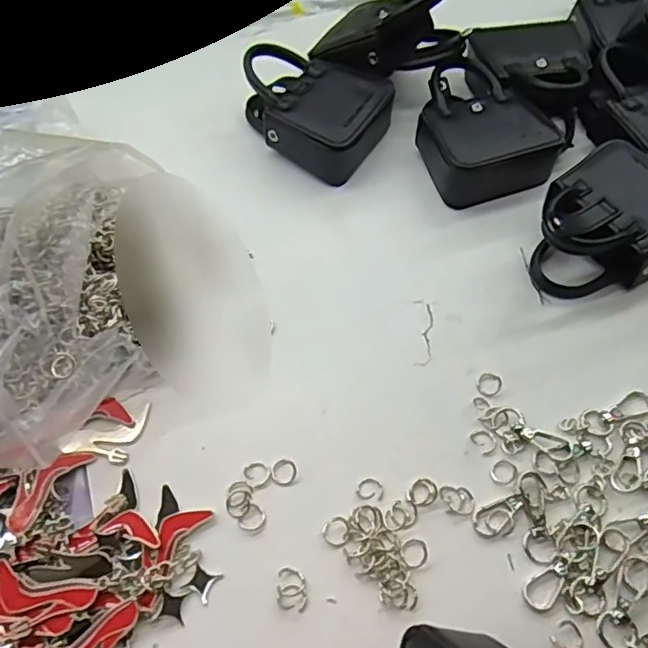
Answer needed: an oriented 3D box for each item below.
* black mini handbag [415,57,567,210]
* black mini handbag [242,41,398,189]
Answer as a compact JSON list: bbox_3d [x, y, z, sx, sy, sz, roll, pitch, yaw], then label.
[{"bbox_3d":[0.099,-0.125,0.397,0.073,0.039,0.115,-11,58,-5],"label":"black mini handbag"},{"bbox_3d":[-0.012,-0.139,0.404,0.095,0.040,0.080,22,61,15],"label":"black mini handbag"}]

